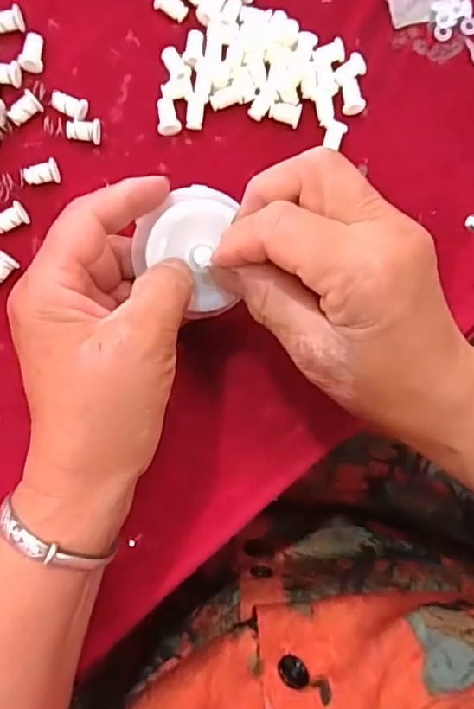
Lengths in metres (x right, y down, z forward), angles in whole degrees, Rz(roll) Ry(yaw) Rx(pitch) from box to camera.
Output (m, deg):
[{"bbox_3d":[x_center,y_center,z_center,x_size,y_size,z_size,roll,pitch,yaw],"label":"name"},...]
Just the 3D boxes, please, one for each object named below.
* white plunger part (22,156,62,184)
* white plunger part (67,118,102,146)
[{"bbox_3d":[-0.096,-0.090,0.274,0.016,0.009,0.010,-13,90,-7],"label":"white plunger part"},{"bbox_3d":[-0.076,-0.112,0.278,0.017,0.009,0.012,13,87,-6],"label":"white plunger part"}]

